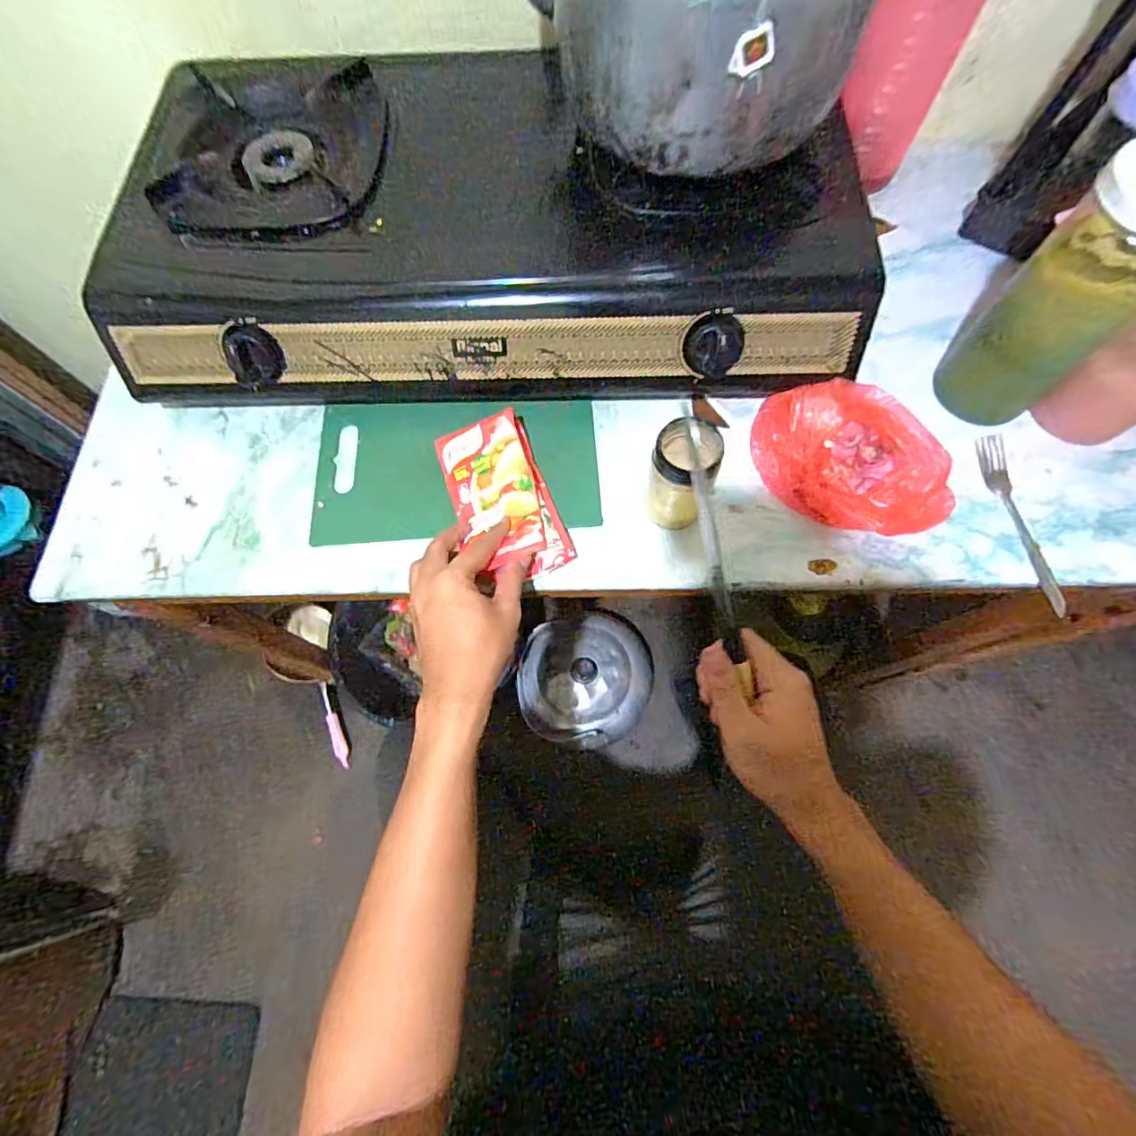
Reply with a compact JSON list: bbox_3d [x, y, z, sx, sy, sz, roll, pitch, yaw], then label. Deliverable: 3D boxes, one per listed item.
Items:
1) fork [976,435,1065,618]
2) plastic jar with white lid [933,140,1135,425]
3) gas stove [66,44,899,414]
[{"bbox_3d":[0.413,-0.045,0.490,0.022,0.014,0.173,-8,68,-1],"label":"fork"},{"bbox_3d":[0.416,-0.224,0.452,0.096,0.220,0.095,-42,72,-13],"label":"plastic jar with white lid"},{"bbox_3d":[-0.075,-0.339,0.552,0.686,0.148,0.368,-1,71,1],"label":"gas stove"}]

